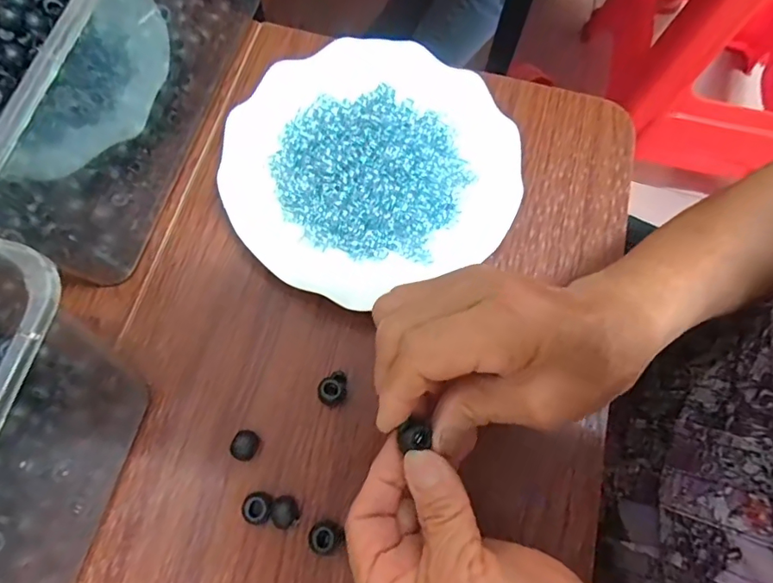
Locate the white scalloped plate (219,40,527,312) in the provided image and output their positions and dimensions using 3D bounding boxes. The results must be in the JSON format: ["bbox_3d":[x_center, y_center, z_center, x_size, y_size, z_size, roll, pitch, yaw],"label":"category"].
[{"bbox_3d":[-0.011,-0.081,0.323,0.178,0.034,0.169,0,70,-1],"label":"white scalloped plate"}]

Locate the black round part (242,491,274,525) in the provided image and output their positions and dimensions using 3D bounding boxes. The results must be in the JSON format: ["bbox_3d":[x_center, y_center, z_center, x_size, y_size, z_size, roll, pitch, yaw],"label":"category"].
[{"bbox_3d":[-0.067,0.113,0.263,0.015,0.012,0.016,0,70,-1],"label":"black round part"}]

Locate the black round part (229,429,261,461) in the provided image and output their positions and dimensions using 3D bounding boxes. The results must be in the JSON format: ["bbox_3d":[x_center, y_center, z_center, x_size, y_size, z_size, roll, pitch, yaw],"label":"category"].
[{"bbox_3d":[-0.077,0.084,0.274,0.014,0.008,0.015,0,70,-1],"label":"black round part"}]

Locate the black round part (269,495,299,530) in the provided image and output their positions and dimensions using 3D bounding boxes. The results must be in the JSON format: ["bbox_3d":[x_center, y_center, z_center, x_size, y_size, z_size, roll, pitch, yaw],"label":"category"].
[{"bbox_3d":[-0.053,0.116,0.263,0.014,0.010,0.015,0,70,-1],"label":"black round part"}]

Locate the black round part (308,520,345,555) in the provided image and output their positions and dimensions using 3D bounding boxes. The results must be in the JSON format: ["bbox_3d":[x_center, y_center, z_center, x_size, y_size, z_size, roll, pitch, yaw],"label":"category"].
[{"bbox_3d":[-0.031,0.128,0.259,0.016,0.013,0.017,0,70,-1],"label":"black round part"}]

